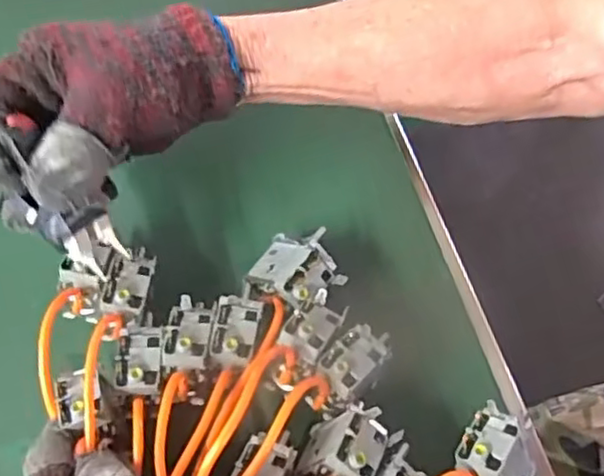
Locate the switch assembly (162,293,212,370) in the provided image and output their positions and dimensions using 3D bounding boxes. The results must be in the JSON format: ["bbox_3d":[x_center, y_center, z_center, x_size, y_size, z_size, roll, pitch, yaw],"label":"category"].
[{"bbox_3d":[-0.061,0.050,0.343,0.024,0.012,0.039,-1,64,3],"label":"switch assembly"}]

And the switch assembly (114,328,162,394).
[{"bbox_3d":[-0.086,0.063,0.340,0.022,0.013,0.037,-7,64,1],"label":"switch assembly"}]

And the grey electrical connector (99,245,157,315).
[{"bbox_3d":[-0.096,0.023,0.356,0.023,0.012,0.038,5,64,6],"label":"grey electrical connector"}]

